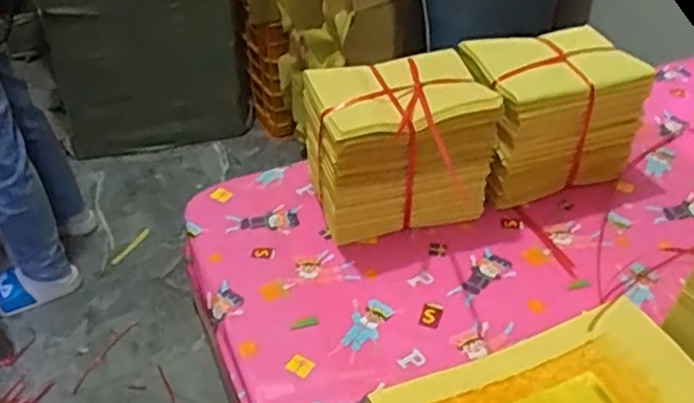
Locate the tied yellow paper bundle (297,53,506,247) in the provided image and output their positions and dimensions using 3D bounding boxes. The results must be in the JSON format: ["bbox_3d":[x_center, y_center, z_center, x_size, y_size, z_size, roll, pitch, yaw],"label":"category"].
[{"bbox_3d":[0.052,-0.053,0.694,0.167,0.144,0.116,-12,41,-13],"label":"tied yellow paper bundle"}]

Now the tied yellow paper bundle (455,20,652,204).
[{"bbox_3d":[0.216,-0.095,0.746,0.173,0.145,0.114,-14,41,-14],"label":"tied yellow paper bundle"}]

